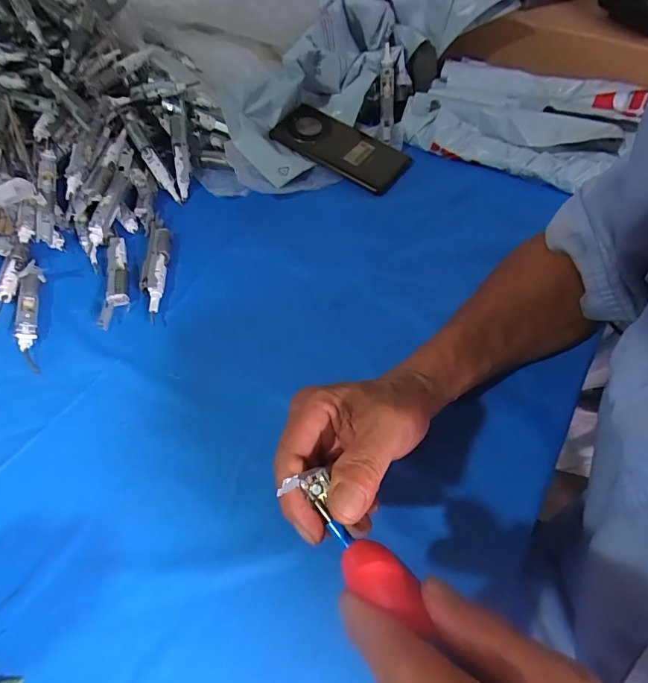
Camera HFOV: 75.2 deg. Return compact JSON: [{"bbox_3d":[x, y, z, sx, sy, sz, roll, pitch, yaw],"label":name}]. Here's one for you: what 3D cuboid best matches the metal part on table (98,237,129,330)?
[{"bbox_3d":[-0.214,-0.065,0.430,0.026,0.017,0.109,-10,60,-2],"label":"metal part on table"}]

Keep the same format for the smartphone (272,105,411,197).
[{"bbox_3d":[0.021,-0.237,0.512,0.164,0.008,0.079,31,70,9],"label":"smartphone"}]

